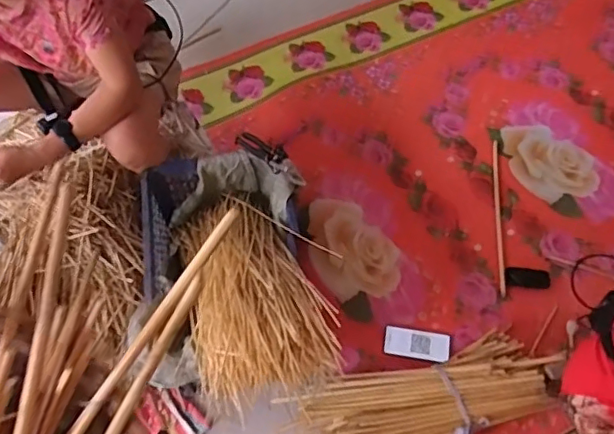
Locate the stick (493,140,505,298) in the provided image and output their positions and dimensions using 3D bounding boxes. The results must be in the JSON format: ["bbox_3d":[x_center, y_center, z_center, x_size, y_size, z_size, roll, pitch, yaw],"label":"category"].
[{"bbox_3d":[0.535,-0.010,1.577,0.017,0.020,0.507,5,58,7],"label":"stick"}]

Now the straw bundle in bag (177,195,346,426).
[{"bbox_3d":[-0.135,0.117,1.208,0.252,0.122,0.617,-16,32,-7],"label":"straw bundle in bag"}]

